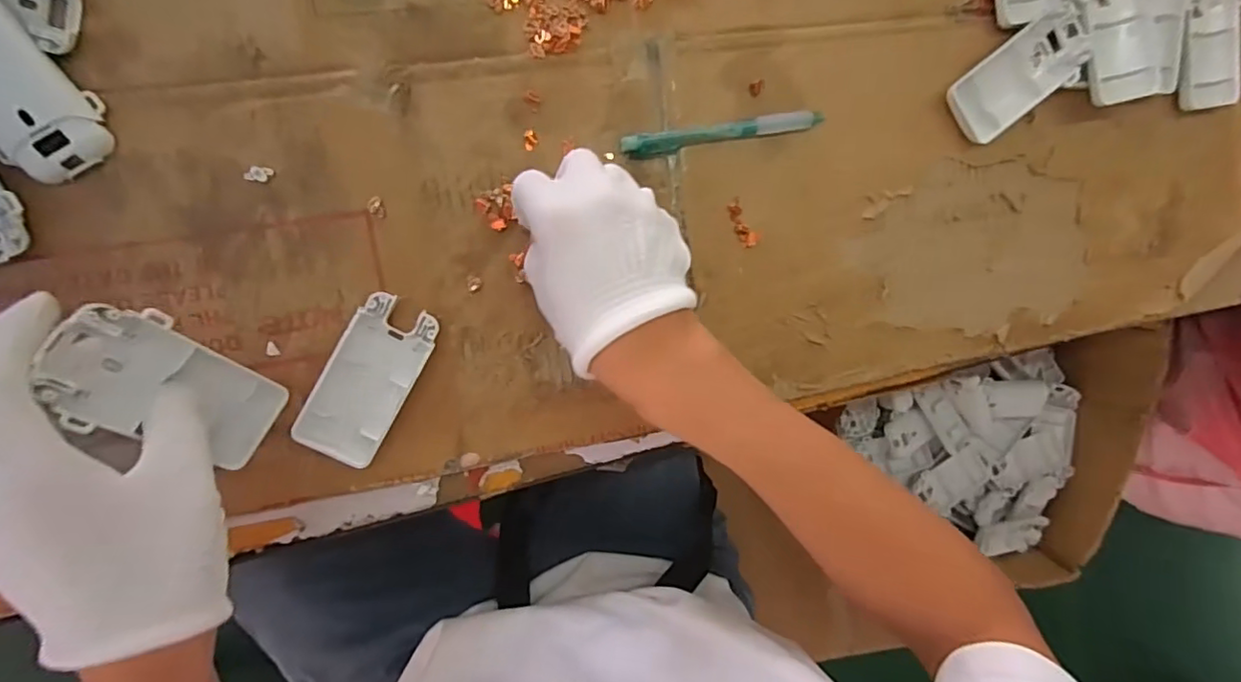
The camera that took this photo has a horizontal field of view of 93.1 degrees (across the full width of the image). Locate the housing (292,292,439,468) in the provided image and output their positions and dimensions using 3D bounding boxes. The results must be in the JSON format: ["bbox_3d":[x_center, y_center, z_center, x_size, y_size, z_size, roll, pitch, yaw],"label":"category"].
[{"bbox_3d":[-0.142,0.022,0.335,0.046,0.016,0.093,28,87,-12],"label":"housing"}]

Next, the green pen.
[{"bbox_3d":[0.063,-0.127,0.360,0.127,0.012,0.012,-11,95,-11],"label":"green pen"}]

